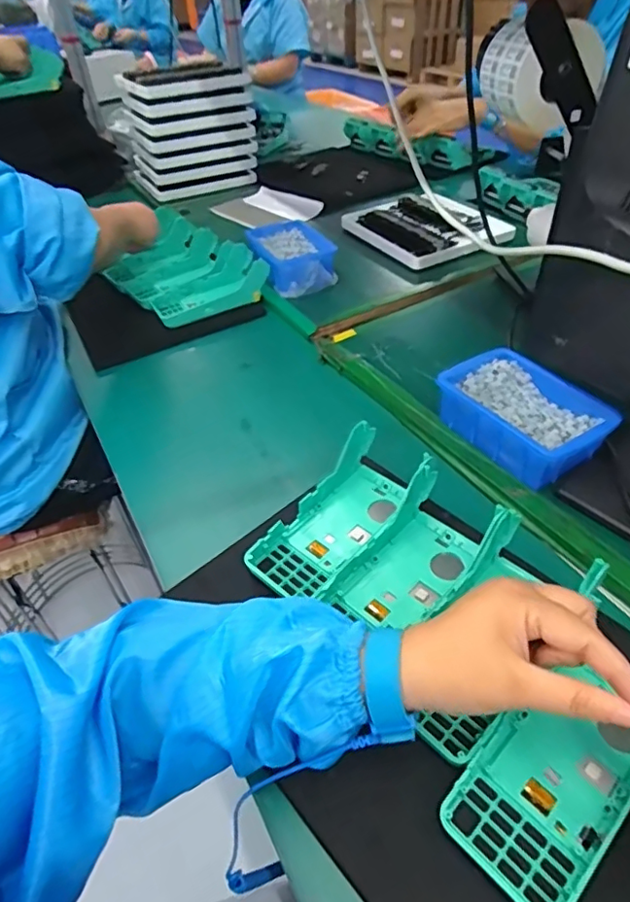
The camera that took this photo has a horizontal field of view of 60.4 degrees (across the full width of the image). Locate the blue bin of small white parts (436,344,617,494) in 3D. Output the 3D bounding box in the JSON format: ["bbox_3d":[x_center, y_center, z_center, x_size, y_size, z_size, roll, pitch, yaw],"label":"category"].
[{"bbox_3d":[0.202,-0.034,0.531,0.103,0.056,0.149,-23,47,-21],"label":"blue bin of small white parts"}]

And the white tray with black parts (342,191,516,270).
[{"bbox_3d":[0.193,-0.387,0.939,0.216,0.032,0.255,-21,46,-19],"label":"white tray with black parts"}]

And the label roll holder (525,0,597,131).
[{"bbox_3d":[0.243,-0.375,0.536,0.041,0.135,0.009,-39,41,19],"label":"label roll holder"}]

